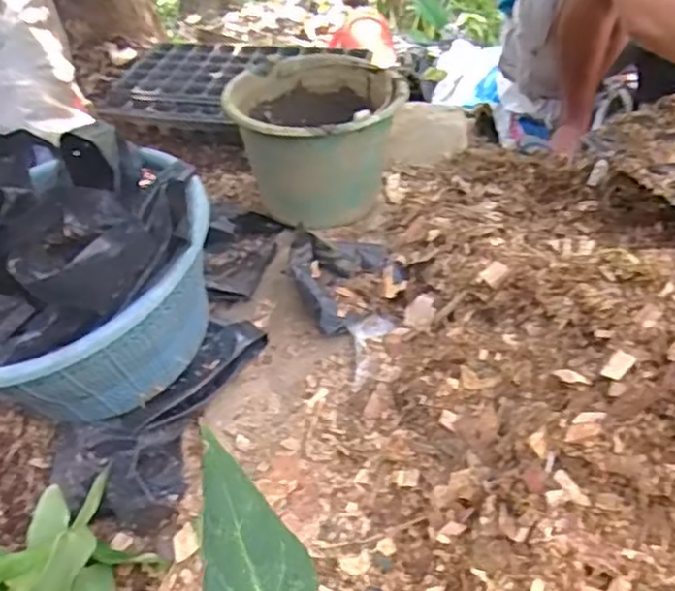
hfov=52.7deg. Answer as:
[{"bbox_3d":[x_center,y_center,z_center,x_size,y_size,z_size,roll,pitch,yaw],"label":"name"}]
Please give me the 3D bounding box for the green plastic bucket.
[{"bbox_3d":[-0.030,-0.270,1.191,0.275,0.215,0.286,-2,45,2],"label":"green plastic bucket"}]

